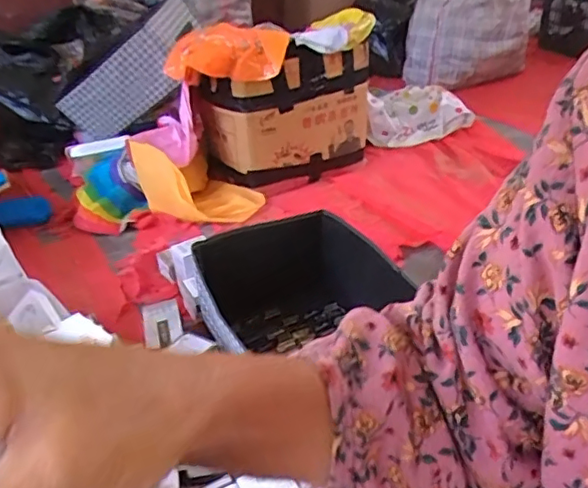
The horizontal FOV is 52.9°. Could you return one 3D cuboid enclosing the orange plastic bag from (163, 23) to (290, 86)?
[{"bbox_3d":[-0.173,-0.481,1.499,0.318,0.117,0.142,-6,29,0],"label":"orange plastic bag"}]

